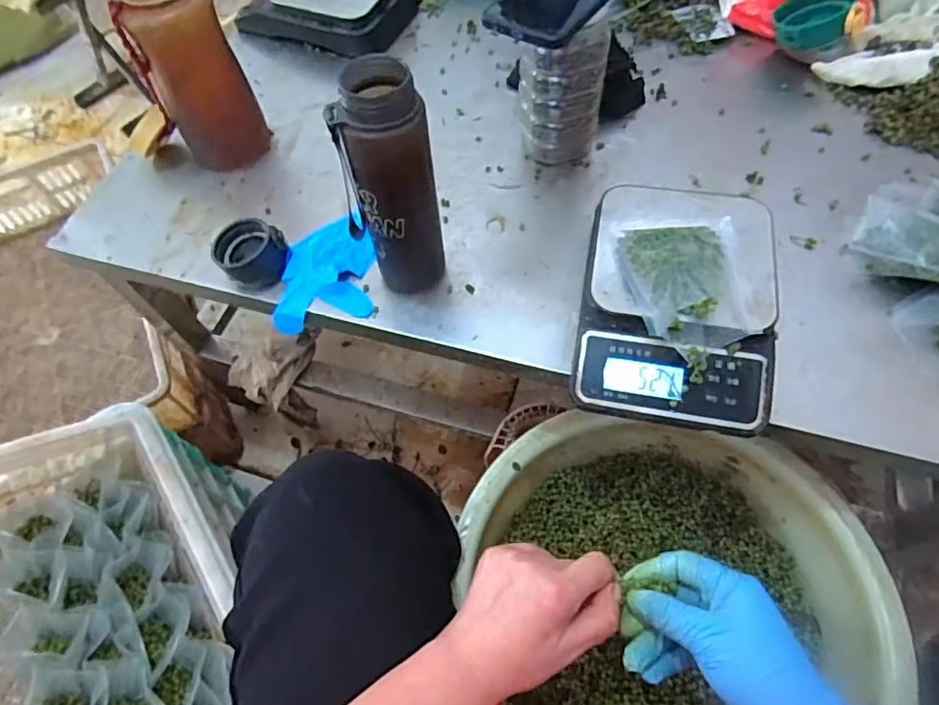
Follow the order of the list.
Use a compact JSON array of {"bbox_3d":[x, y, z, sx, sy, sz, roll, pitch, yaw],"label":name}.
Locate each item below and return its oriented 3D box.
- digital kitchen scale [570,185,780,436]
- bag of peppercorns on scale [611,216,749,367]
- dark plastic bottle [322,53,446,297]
[{"bbox_3d":[0.174,-0.044,0.472,0.151,0.059,0.206,9,61,9],"label":"digital kitchen scale"},{"bbox_3d":[0.173,-0.059,0.435,0.093,0.037,0.124,-4,60,1],"label":"bag of peppercorns on scale"},{"bbox_3d":[-0.063,-0.126,0.458,0.066,0.202,0.059,13,62,11],"label":"dark plastic bottle"}]

